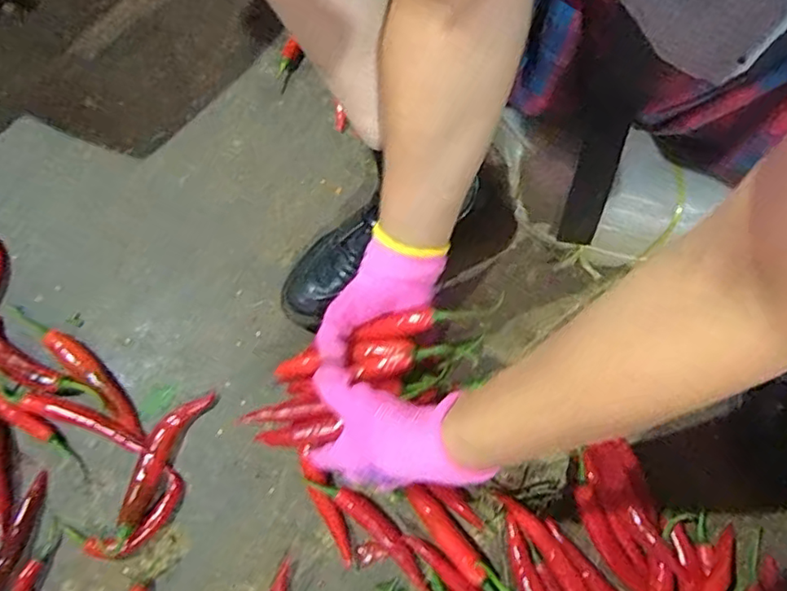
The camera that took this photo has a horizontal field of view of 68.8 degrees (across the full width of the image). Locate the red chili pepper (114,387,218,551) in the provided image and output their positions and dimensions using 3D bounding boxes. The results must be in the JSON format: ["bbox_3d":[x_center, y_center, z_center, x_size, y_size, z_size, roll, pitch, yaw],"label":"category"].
[{"bbox_3d":[-0.224,0.156,0.539,0.033,0.020,0.151,24,75,8],"label":"red chili pepper"}]

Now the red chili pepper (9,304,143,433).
[{"bbox_3d":[-0.312,0.065,0.570,0.195,0.014,0.026,38,77,12],"label":"red chili pepper"}]

